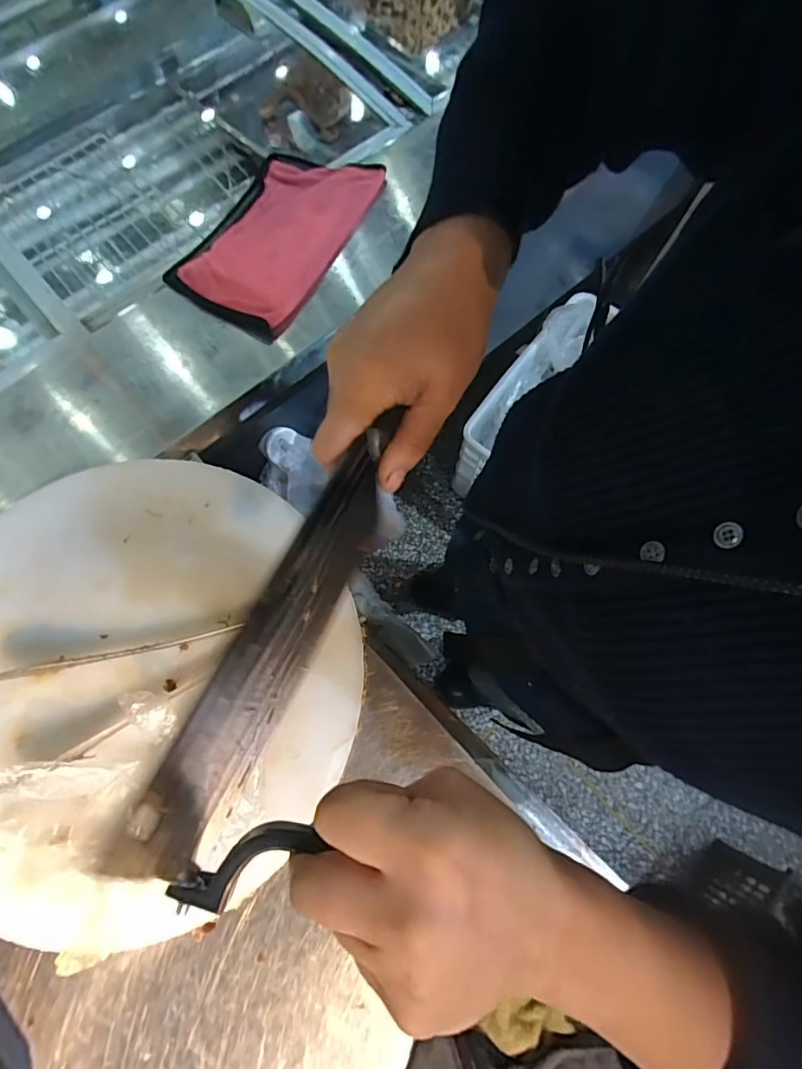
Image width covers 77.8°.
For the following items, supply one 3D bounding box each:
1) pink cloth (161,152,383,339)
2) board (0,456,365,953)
[{"bbox_3d":[-0.169,-0.399,0.667,0.192,0.040,0.302,22,75,6],"label":"pink cloth"},{"bbox_3d":[-0.256,0.130,0.459,0.416,0.050,0.423,0,74,-1],"label":"board"}]

